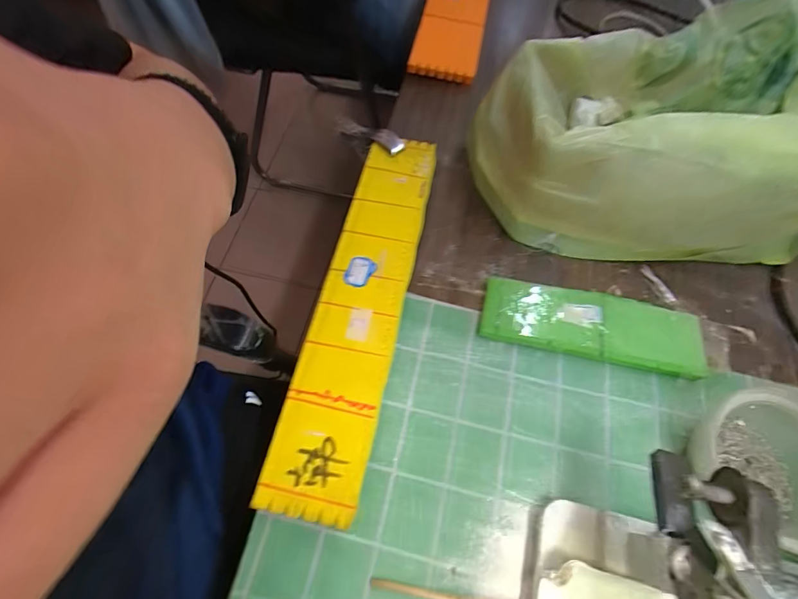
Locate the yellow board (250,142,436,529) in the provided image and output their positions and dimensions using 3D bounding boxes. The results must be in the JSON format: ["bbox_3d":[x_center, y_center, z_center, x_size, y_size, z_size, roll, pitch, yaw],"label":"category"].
[{"bbox_3d":[-0.029,0.001,0.335,0.068,0.030,0.331,11,66,5],"label":"yellow board"}]

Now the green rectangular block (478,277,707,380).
[{"bbox_3d":[0.162,0.021,0.329,0.178,0.011,0.060,11,66,5],"label":"green rectangular block"}]

